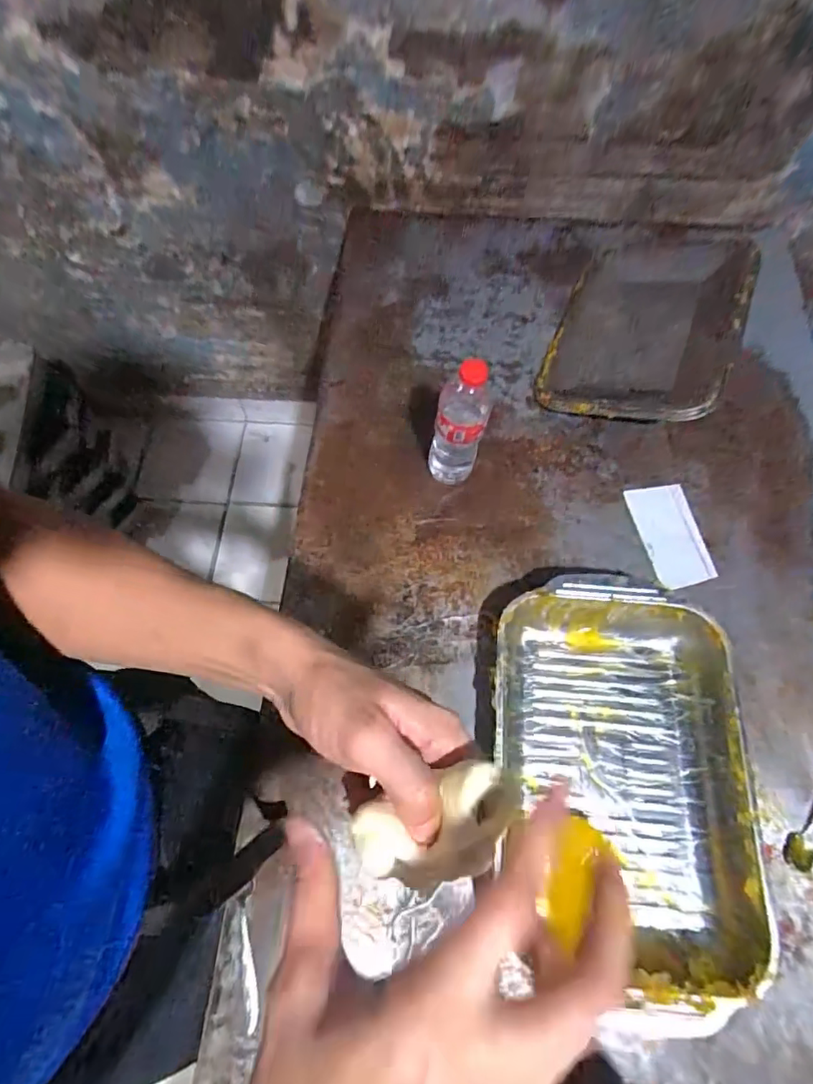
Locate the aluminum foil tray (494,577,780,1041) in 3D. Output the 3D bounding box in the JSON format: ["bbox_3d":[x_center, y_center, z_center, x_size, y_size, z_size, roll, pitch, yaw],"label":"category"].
[{"bbox_3d":[0.237,0.264,0.606,0.277,0.080,0.432,1,67,1],"label":"aluminum foil tray"}]

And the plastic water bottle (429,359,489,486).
[{"bbox_3d":[0.067,-0.149,0.699,0.072,0.230,0.054,10,67,5],"label":"plastic water bottle"}]

